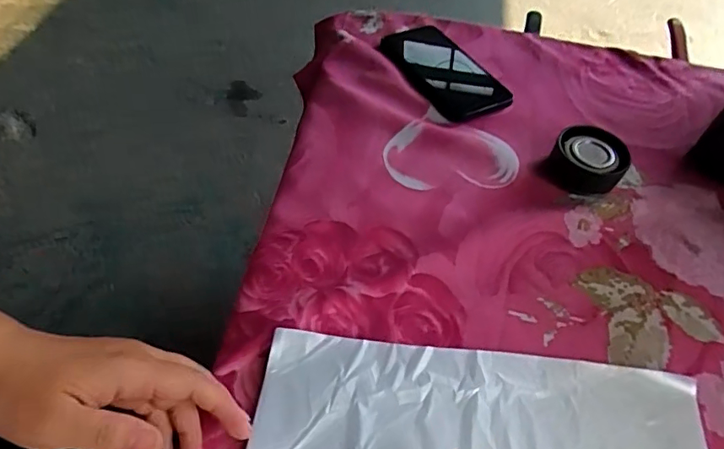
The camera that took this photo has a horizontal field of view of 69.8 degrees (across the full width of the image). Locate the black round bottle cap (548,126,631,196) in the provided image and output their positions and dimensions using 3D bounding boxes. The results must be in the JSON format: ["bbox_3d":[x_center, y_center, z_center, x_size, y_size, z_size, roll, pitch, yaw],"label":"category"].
[{"bbox_3d":[0.215,-0.059,0.493,0.064,0.036,0.064,3,52,-3],"label":"black round bottle cap"}]

